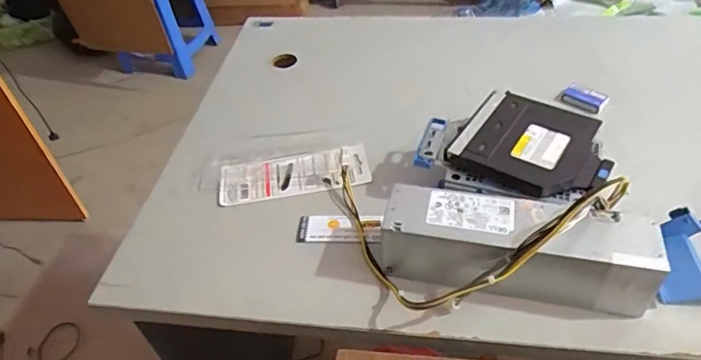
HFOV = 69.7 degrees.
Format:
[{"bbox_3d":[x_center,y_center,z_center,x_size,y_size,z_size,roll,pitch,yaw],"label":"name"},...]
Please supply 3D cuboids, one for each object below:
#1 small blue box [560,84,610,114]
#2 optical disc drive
[{"bbox_3d":[0.310,-0.108,0.664,0.055,0.015,0.030,30,55,31],"label":"small blue box"},{"bbox_3d":[0.195,-0.039,0.540,0.148,0.021,0.124,27,54,29],"label":"optical disc drive"}]

